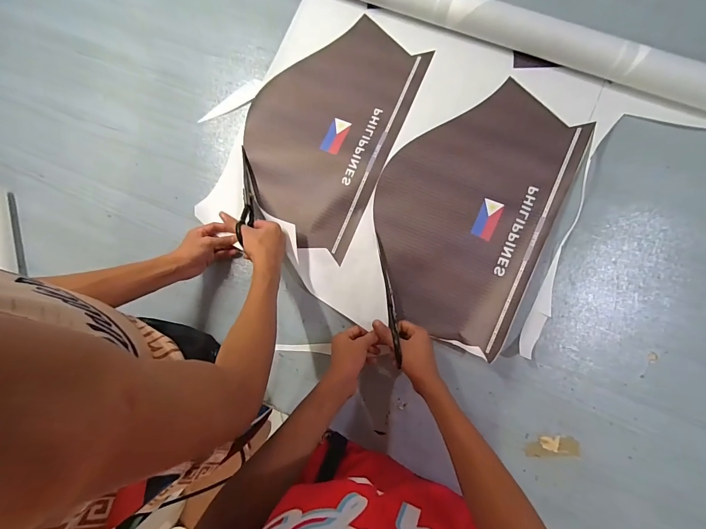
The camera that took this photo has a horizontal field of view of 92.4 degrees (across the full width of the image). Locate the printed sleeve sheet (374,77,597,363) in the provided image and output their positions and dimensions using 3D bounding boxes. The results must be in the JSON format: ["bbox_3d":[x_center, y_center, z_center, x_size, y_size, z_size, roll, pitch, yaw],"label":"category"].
[{"bbox_3d":[0.208,-0.114,0.632,0.309,0.026,0.468,26,87,9],"label":"printed sleeve sheet"}]

